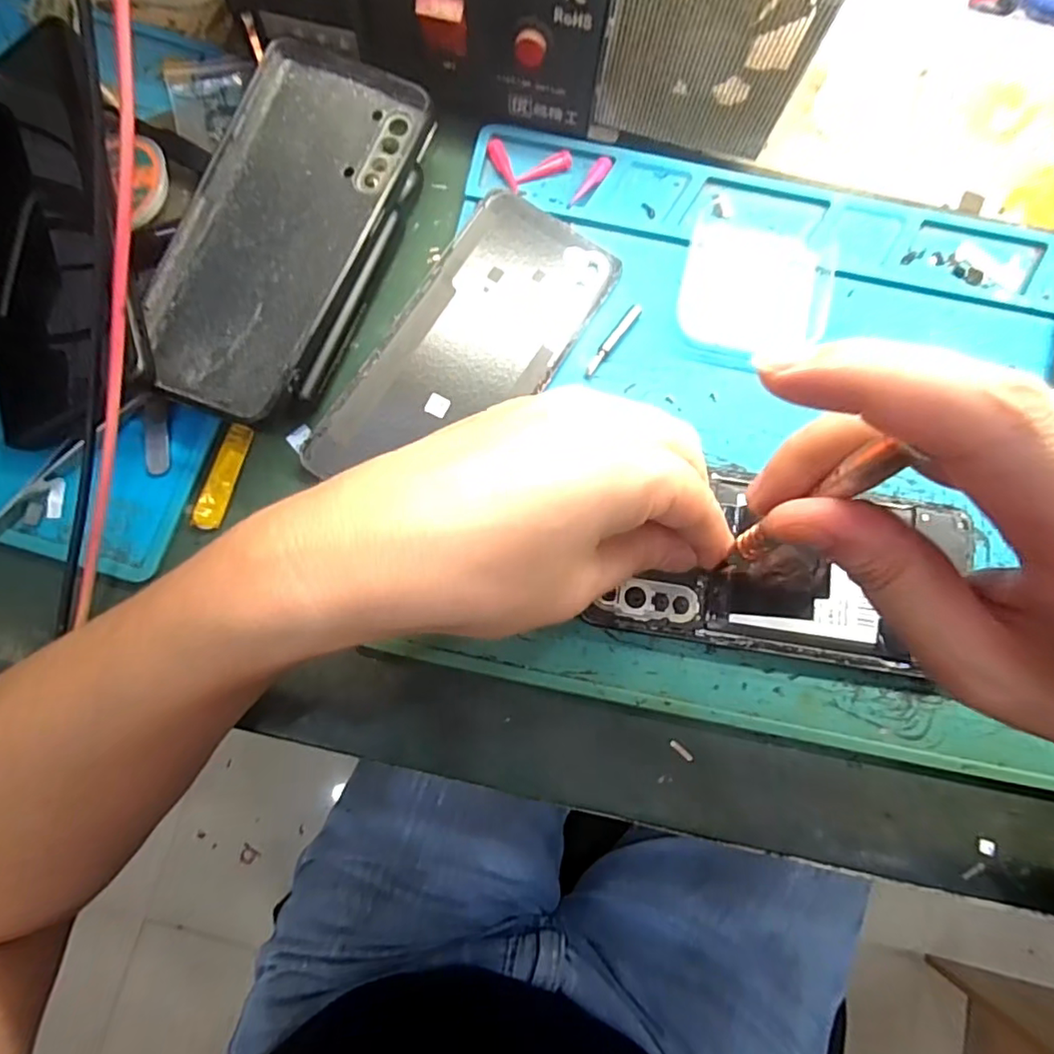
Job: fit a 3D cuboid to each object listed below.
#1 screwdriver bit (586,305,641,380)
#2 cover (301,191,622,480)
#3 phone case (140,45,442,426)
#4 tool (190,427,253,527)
[{"bbox_3d":[0.038,-0.083,0.254,0.005,0.004,0.039,37,81,5],"label":"screwdriver bit"},{"bbox_3d":[-0.025,-0.076,0.251,0.070,0.004,0.150,32,81,4],"label":"cover"},{"bbox_3d":[-0.102,-0.124,0.241,0.076,0.019,0.160,20,83,5],"label":"phone case"},{"bbox_3d":[-0.127,-0.022,0.240,0.011,0.004,0.046,16,80,2],"label":"tool"}]

